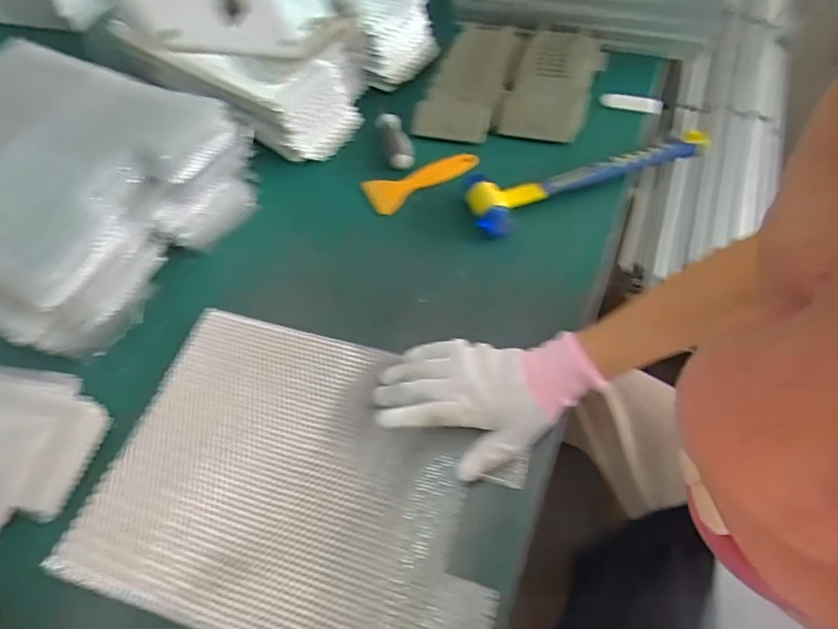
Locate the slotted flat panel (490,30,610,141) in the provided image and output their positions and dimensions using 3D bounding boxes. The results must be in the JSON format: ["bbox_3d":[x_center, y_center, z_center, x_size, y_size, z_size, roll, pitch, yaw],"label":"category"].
[{"bbox_3d":[0.165,-0.293,0.671,0.112,0.033,0.180,11,60,12],"label":"slotted flat panel"}]

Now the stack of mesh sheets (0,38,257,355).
[{"bbox_3d":[-0.359,-0.122,0.567,0.273,0.113,0.291,21,62,17],"label":"stack of mesh sheets"}]

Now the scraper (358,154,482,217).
[{"bbox_3d":[0.005,-0.153,0.623,0.132,0.017,0.053,-16,58,-5],"label":"scraper"}]

